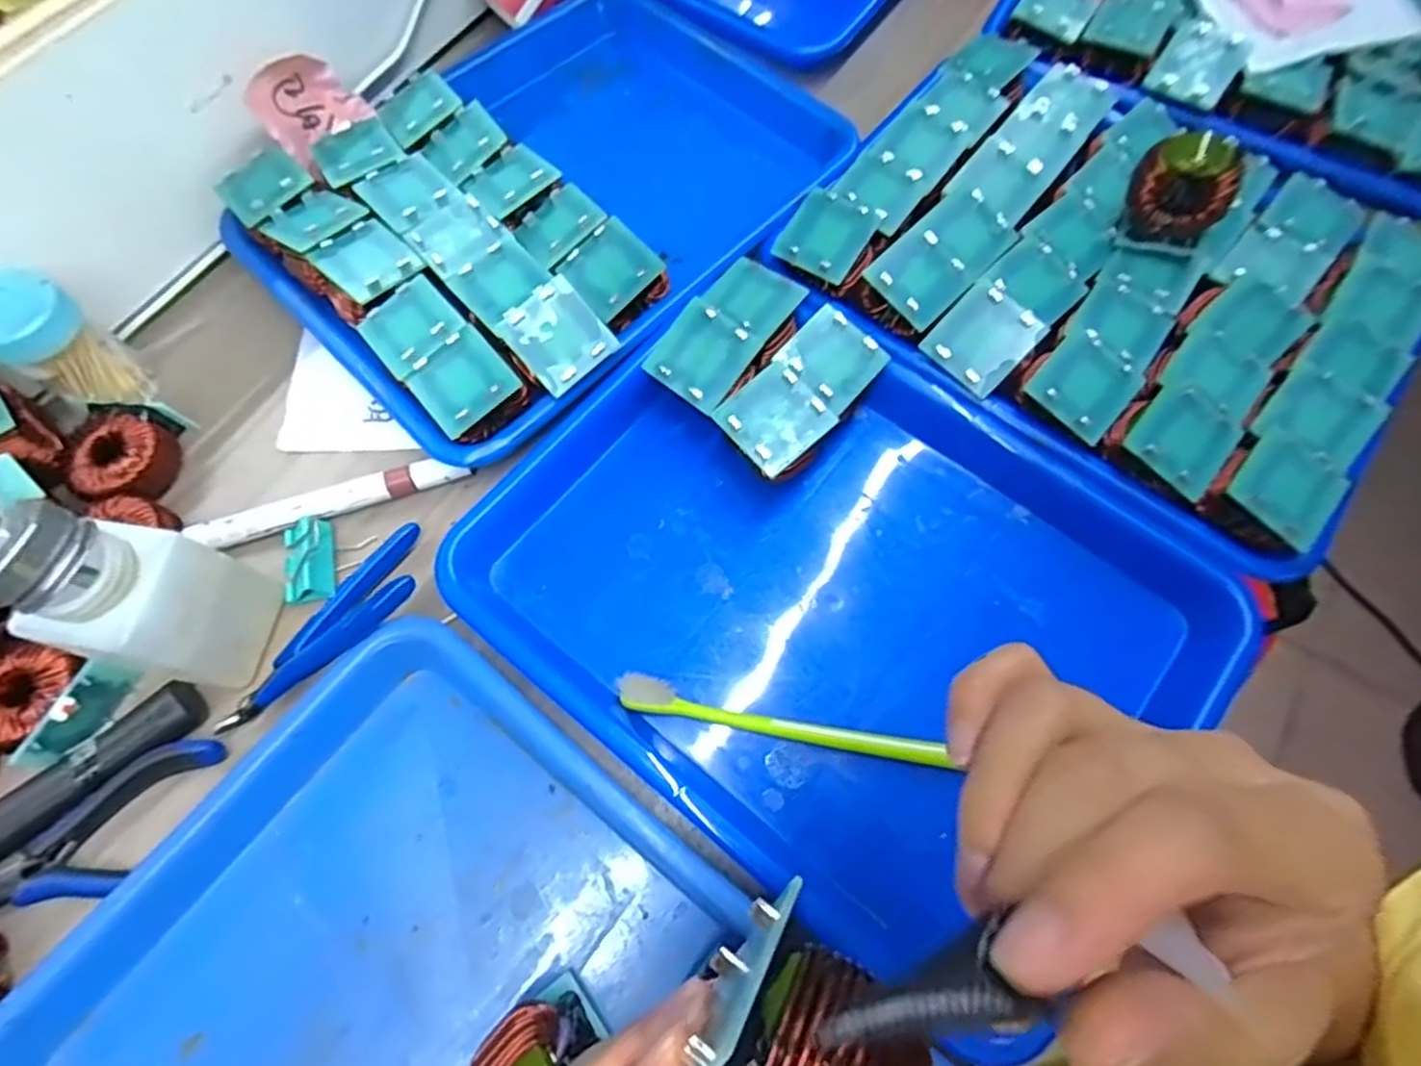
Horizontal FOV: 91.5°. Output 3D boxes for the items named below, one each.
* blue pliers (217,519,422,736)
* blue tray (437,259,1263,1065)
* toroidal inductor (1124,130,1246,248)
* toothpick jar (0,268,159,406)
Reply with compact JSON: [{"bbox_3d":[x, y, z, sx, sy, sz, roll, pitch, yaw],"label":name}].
[{"bbox_3d":[-0.184,0.048,0.337,0.039,0.008,0.123,35,72,12],"label":"blue pliers"},{"bbox_3d":[0.065,0.029,0.337,0.324,0.042,0.254,41,73,14],"label":"blue tray"},{"bbox_3d":[0.247,-0.181,0.364,0.049,0.051,0.024,16,40,19],"label":"toroidal inductor"},{"bbox_3d":[-0.334,-0.095,0.358,0.043,0.067,0.043,0,68,-1],"label":"toothpick jar"}]

